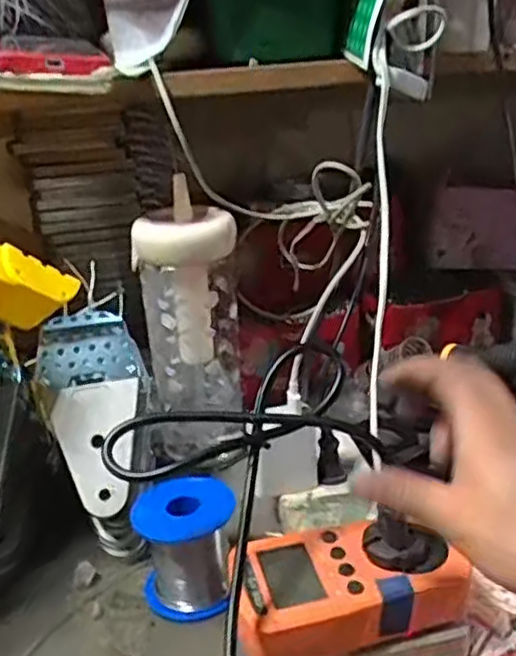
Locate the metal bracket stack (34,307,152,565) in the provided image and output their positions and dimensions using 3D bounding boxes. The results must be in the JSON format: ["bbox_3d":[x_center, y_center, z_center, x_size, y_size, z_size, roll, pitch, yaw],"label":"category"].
[{"bbox_3d":[-0.112,0.070,0.490,0.072,0.169,0.044,-8,-20,-11],"label":"metal bracket stack"}]

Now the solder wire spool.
[{"bbox_3d":[-0.045,0.139,0.435,0.060,0.072,0.051,-6,24,-5],"label":"solder wire spool"}]

